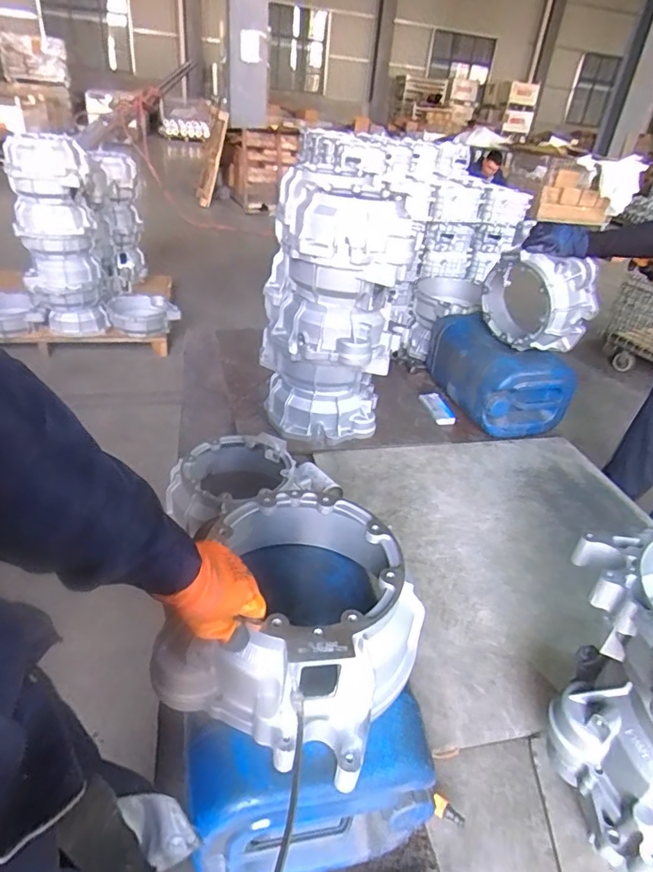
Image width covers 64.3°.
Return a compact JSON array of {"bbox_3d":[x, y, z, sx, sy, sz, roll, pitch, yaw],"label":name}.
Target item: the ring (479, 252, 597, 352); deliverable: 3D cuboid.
[{"bbox_3d":[0.587,-0.377,1.457,0.160,0.244,0.288,-7,36,-20],"label":"ring"}]

